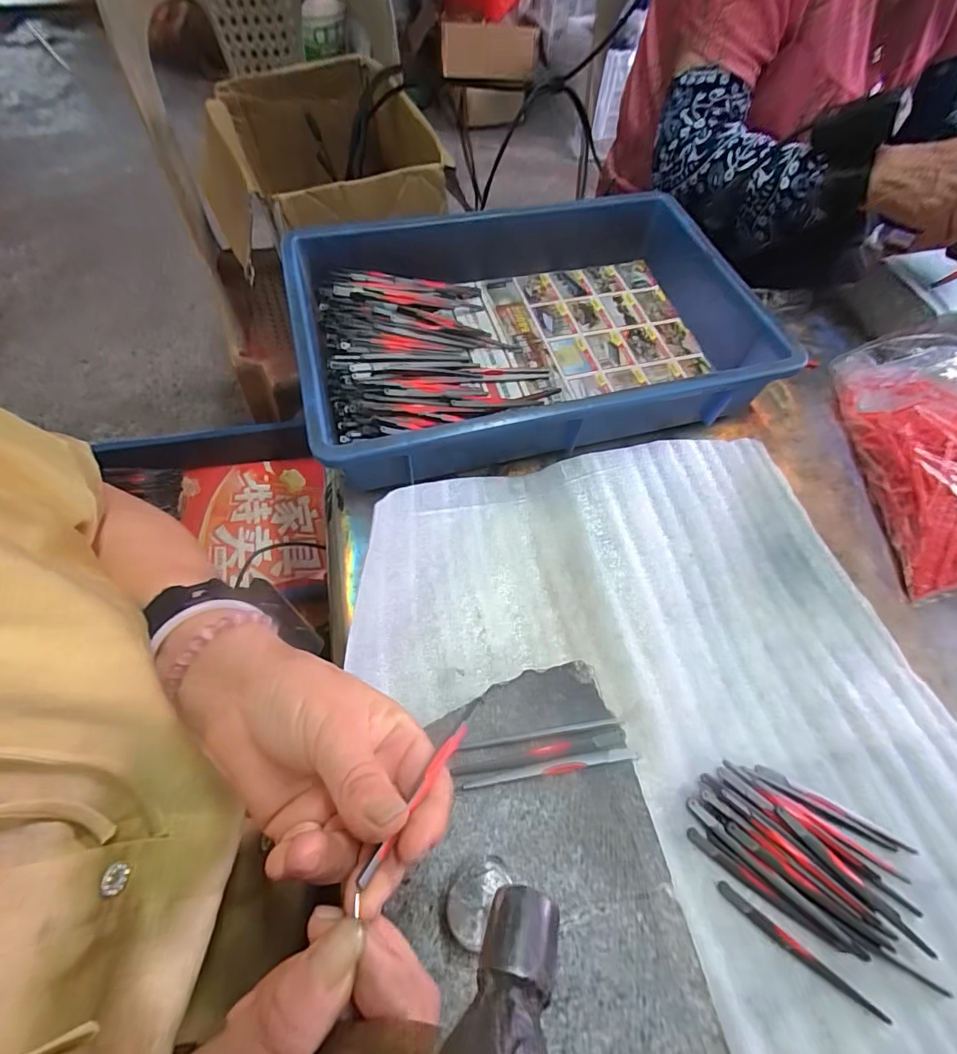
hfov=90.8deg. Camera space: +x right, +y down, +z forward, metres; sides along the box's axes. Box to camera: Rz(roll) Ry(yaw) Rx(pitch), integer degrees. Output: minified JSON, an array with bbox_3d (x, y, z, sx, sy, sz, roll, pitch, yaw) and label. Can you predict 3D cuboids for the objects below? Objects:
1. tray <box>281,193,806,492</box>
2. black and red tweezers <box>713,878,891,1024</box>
[{"bbox_3d":[0.051,-0.200,0.475,0.430,0.083,0.283,-13,64,-10],"label":"tray"},{"bbox_3d":[0.191,0.252,0.280,0.101,0.004,0.008,36,66,15],"label":"black and red tweezers"}]

